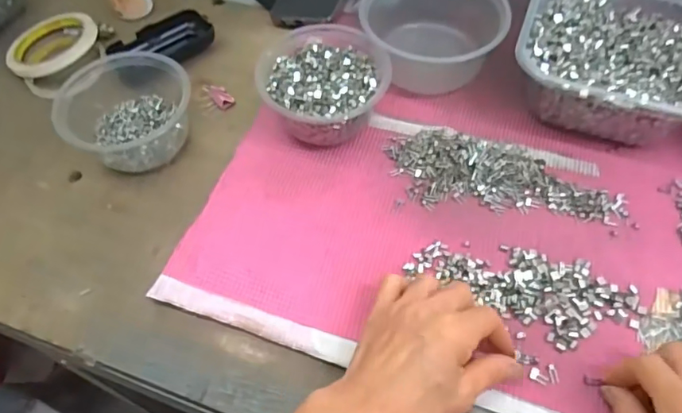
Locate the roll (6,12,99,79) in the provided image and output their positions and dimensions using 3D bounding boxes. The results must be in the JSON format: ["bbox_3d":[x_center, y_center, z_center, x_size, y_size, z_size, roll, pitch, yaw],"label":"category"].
[{"bbox_3d":[-0.317,-0.179,0.568,0.097,0.016,0.097,-1,57,1],"label":"roll"}]

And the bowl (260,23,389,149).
[{"bbox_3d":[-0.017,-0.112,0.481,0.113,0.059,0.120,-14,59,-5],"label":"bowl"}]

